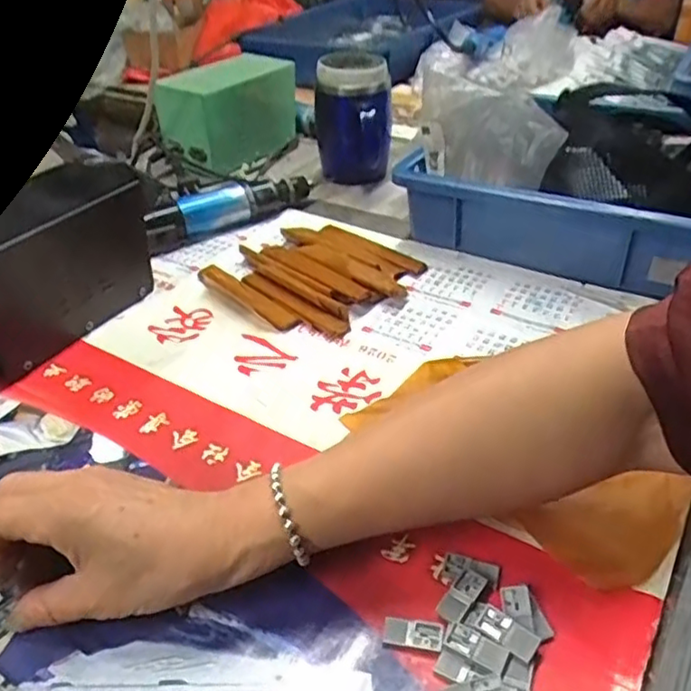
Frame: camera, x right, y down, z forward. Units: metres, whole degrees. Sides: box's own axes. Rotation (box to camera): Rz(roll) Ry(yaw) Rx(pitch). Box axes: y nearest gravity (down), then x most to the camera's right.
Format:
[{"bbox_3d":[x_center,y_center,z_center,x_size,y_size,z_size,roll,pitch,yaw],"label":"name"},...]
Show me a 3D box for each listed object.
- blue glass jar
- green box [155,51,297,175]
[{"bbox_3d":[0.010,-0.263,0.730,0.089,0.130,0.104,-3,36,1],"label":"blue glass jar"},{"bbox_3d":[-0.152,-0.305,0.826,0.101,0.103,0.167,18,42,27],"label":"green box"}]

